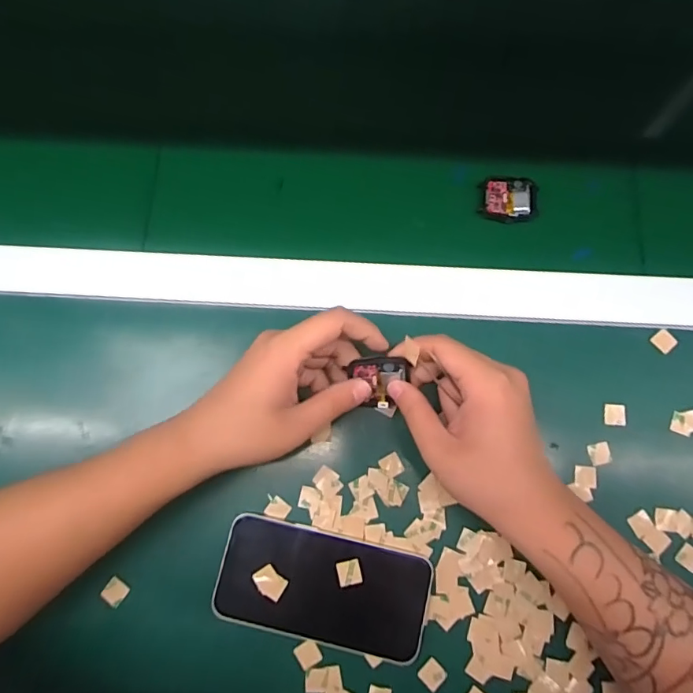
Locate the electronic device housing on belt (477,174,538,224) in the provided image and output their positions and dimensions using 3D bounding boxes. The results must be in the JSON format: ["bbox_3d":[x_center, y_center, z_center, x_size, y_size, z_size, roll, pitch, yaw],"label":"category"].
[{"bbox_3d":[0.135,-0.122,0.403,0.046,0.010,0.041,6,79,1],"label":"electronic device housing on belt"}]

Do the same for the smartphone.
[{"bbox_3d":[-0.016,0.169,0.342,0.145,0.007,0.070,13,79,3],"label":"smartphone"}]

